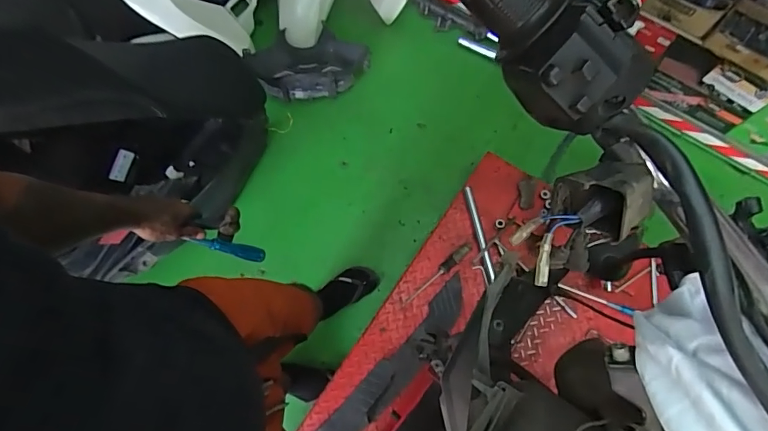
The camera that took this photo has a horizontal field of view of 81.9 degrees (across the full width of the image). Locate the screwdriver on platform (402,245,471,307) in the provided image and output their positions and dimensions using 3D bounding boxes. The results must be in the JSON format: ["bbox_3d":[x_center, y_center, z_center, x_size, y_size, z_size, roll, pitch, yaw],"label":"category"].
[{"bbox_3d":[0.147,0.166,1.233,0.245,0.023,0.028,-40,77,-9],"label":"screwdriver on platform"}]

